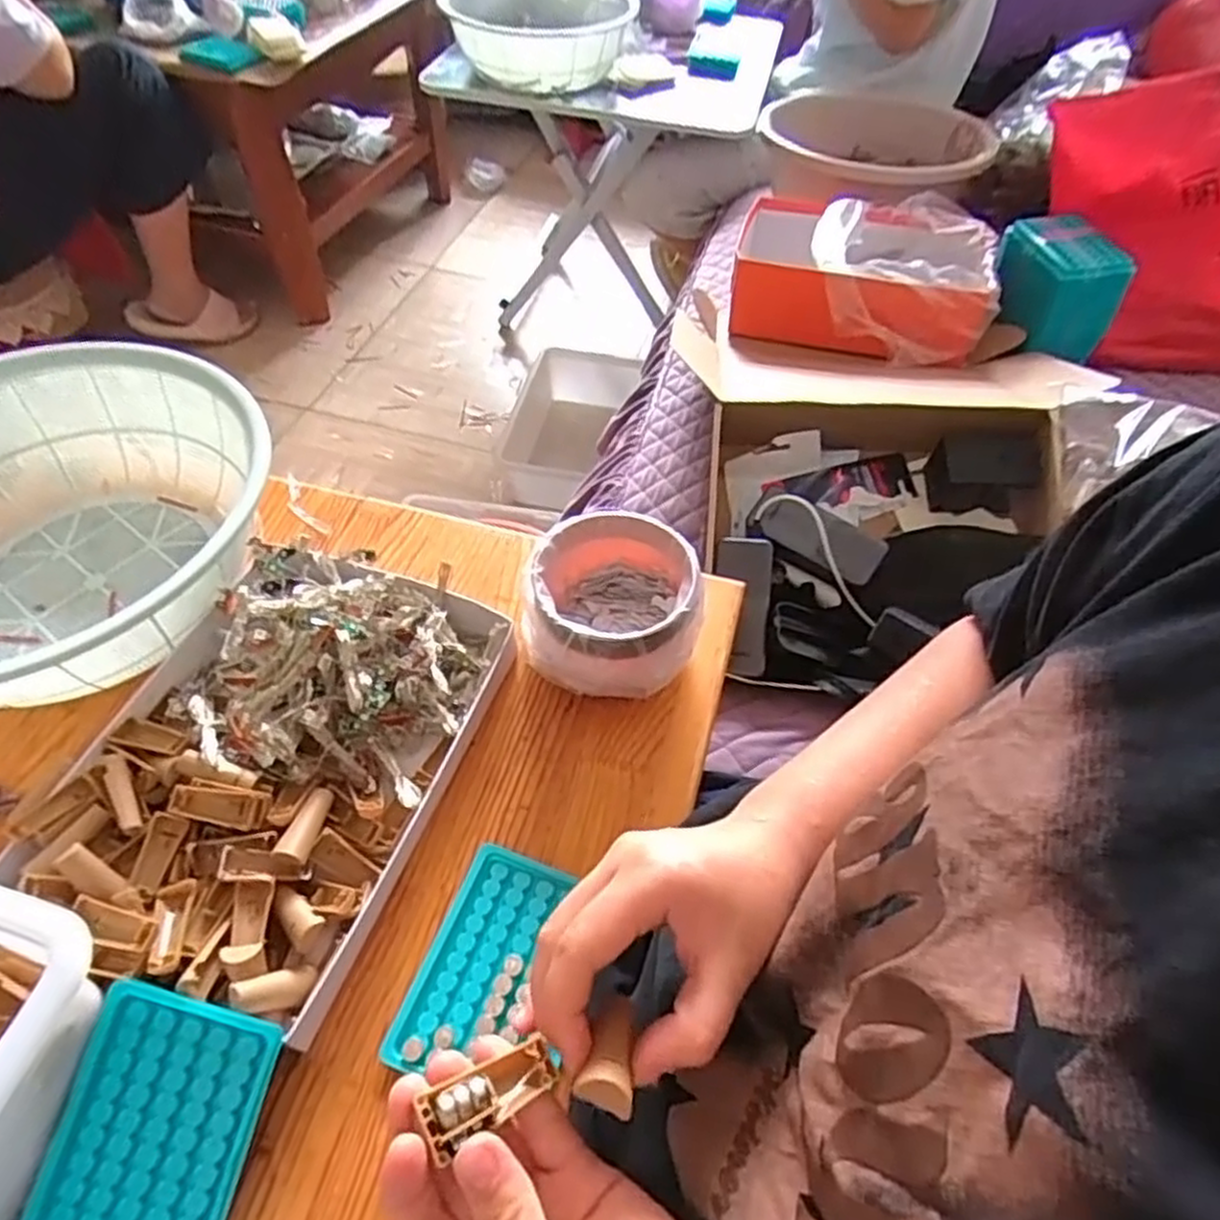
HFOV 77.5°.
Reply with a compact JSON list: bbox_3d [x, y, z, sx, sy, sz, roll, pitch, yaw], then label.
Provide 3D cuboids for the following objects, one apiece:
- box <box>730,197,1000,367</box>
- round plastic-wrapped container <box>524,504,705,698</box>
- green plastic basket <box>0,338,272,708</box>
[{"bbox_3d":[0.319,-0.433,0.971,0.301,0.100,0.241,12,53,7],"label":"box"},{"bbox_3d":[0.003,0.004,0.560,0.120,0.086,0.126,1,53,-1],"label":"round plastic-wrapped container"},{"bbox_3d":[-0.426,-0.059,0.576,0.303,0.119,0.289,1,53,-1],"label":"green plastic basket"}]

